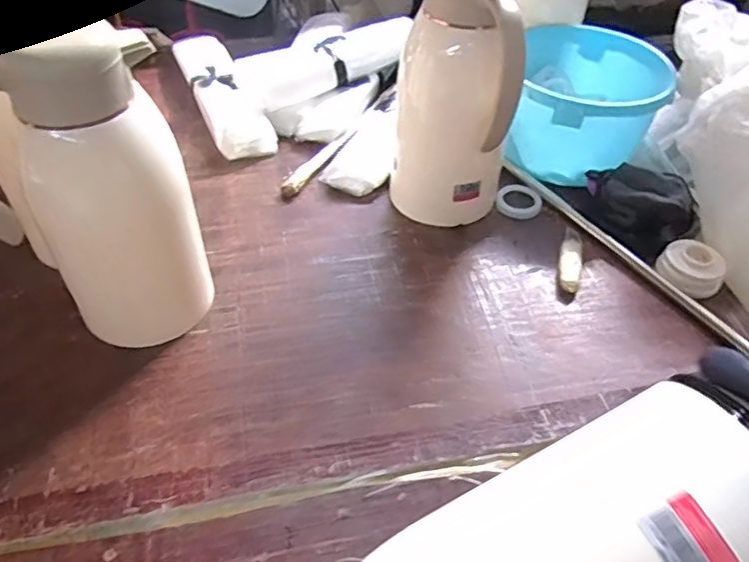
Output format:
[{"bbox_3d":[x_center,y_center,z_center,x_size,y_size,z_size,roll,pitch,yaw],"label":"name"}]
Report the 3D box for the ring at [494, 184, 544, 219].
[{"bbox_3d":[0.181,-0.100,0.751,0.055,0.013,0.056,15,47,12],"label":"ring"}]

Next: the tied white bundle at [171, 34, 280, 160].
[{"bbox_3d":[-0.225,-0.276,0.876,0.084,0.060,0.288,-19,50,-20],"label":"tied white bundle"}]

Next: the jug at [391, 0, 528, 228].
[{"bbox_3d":[0.087,-0.192,0.639,0.123,0.268,0.132,4,46,2],"label":"jug"}]

